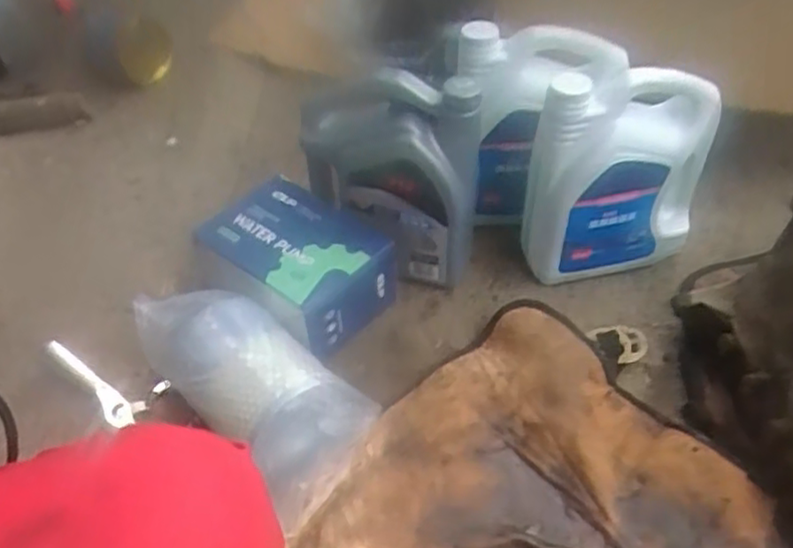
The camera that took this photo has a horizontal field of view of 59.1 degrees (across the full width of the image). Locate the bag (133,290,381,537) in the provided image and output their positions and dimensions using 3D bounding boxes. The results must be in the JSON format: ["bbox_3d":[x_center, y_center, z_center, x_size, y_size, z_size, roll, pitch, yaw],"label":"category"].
[{"bbox_3d":[-0.163,0.120,0.814,0.305,0.102,0.130,35,57,29],"label":"bag"}]

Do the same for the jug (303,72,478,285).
[{"bbox_3d":[-0.010,-0.134,0.937,0.236,0.277,0.132,18,51,18],"label":"jug"}]

